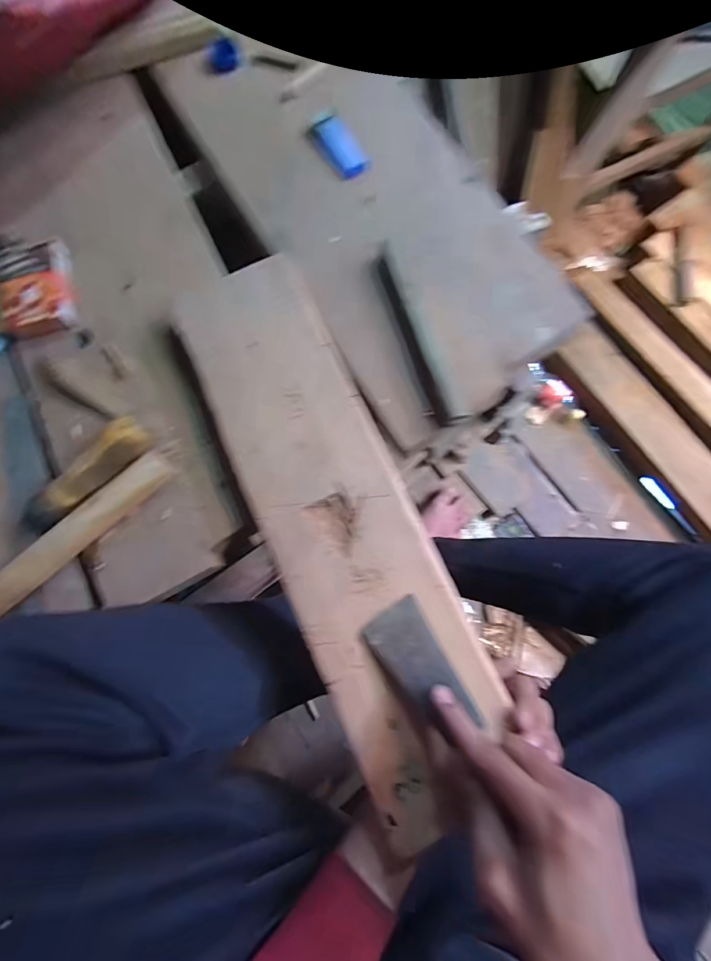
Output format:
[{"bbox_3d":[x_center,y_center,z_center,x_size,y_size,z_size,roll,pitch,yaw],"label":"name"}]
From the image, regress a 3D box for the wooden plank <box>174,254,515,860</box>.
[{"bbox_3d":[-0.016,0.020,0.329,0.127,0.016,0.448,-22,79,-4],"label":"wooden plank"}]

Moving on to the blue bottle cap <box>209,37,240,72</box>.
[{"bbox_3d":[-0.144,-0.467,0.446,0.032,0.015,0.032,0,78,1],"label":"blue bottle cap"}]

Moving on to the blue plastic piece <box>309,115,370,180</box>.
[{"bbox_3d":[-0.017,-0.344,0.418,0.032,0.014,0.071,-32,80,-6],"label":"blue plastic piece"}]

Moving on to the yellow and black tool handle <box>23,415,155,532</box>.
[{"bbox_3d":[-0.227,-0.003,0.343,0.122,0.034,0.026,-43,81,-8],"label":"yellow and black tool handle"}]

